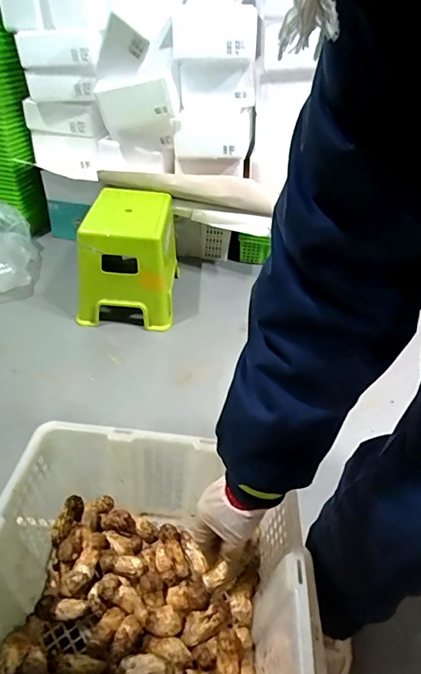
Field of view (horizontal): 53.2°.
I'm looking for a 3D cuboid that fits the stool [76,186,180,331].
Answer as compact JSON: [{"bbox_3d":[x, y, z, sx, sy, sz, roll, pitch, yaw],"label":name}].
[{"bbox_3d":[-0.230,-0.236,1.257,0.248,0.305,0.327,6,41,1],"label":"stool"}]

